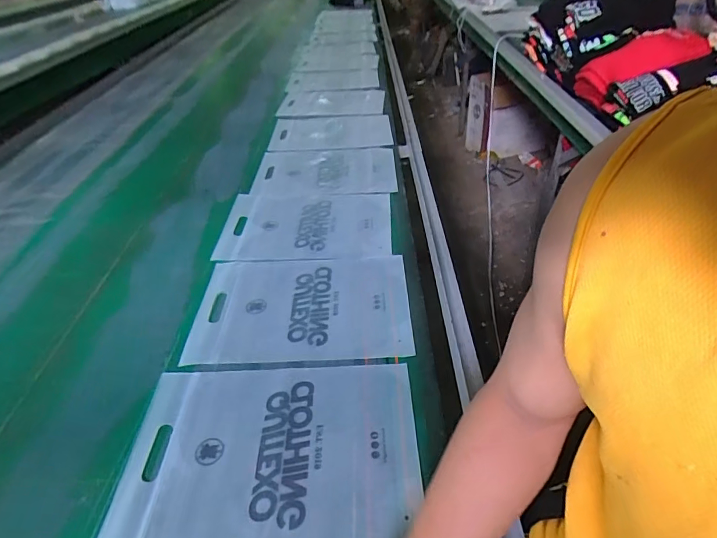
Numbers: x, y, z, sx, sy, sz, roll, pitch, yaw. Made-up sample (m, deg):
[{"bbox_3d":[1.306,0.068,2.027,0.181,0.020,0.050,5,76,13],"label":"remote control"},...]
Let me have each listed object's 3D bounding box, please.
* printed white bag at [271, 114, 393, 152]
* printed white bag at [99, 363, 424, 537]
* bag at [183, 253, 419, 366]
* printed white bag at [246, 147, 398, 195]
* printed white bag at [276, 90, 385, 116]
[{"bbox_3d":[-0.084,-0.438,1.372,0.367,0.021,0.267,-2,39,1],"label":"printed white bag"},{"bbox_3d":[-0.111,0.230,0.566,0.366,0.006,0.248,-2,39,0],"label":"printed white bag"},{"bbox_3d":[-0.095,0.058,0.767,0.360,0.013,0.248,-2,39,1],"label":"bag"},{"bbox_3d":[-0.084,-0.265,1.168,0.362,0.014,0.262,0,39,3],"label":"printed white bag"},{"bbox_3d":[-0.086,-0.569,1.477,0.336,0.021,0.236,1,39,4],"label":"printed white bag"}]

